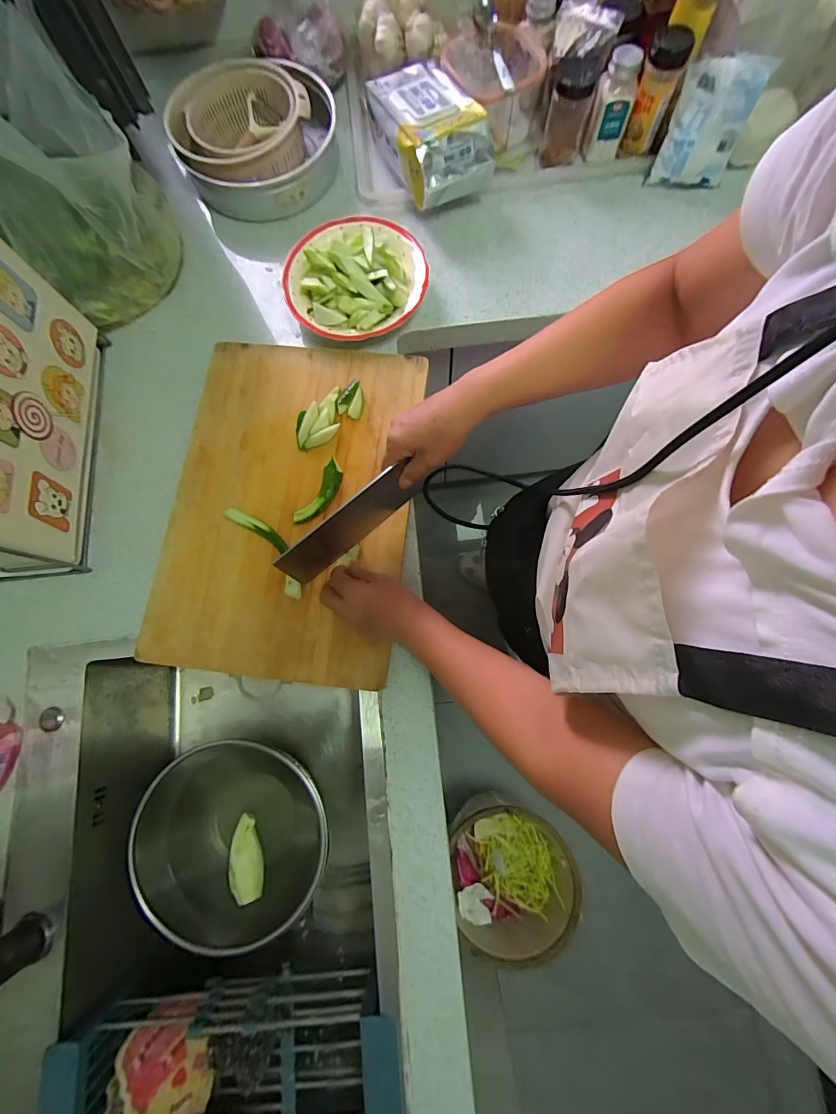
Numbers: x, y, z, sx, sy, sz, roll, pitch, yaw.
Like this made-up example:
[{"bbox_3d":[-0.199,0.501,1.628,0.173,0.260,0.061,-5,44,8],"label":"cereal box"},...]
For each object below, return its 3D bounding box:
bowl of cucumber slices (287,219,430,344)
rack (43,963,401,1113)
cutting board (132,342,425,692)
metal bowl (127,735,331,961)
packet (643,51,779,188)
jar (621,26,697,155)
[{"bbox_3d":[-0.092,-0.405,0.609,0.193,0.074,0.199,-1,77,2],"label":"bowl of cucumber slices"},{"bbox_3d":[-0.206,0.615,0.479,0.380,0.100,0.205,-6,77,1],"label":"rack"},{"bbox_3d":[-0.169,-0.079,0.555,0.308,0.032,0.445,6,78,2],"label":"cutting board"},{"bbox_3d":[-0.249,0.385,0.600,0.237,0.100,0.239,-1,77,2],"label":"metal bowl"},{"bbox_3d":[0.414,-0.618,0.613,0.107,0.141,0.069,28,80,8],"label":"packet"},{"bbox_3d":[0.346,-0.679,0.632,0.055,0.129,0.062,18,78,6],"label":"jar"}]

